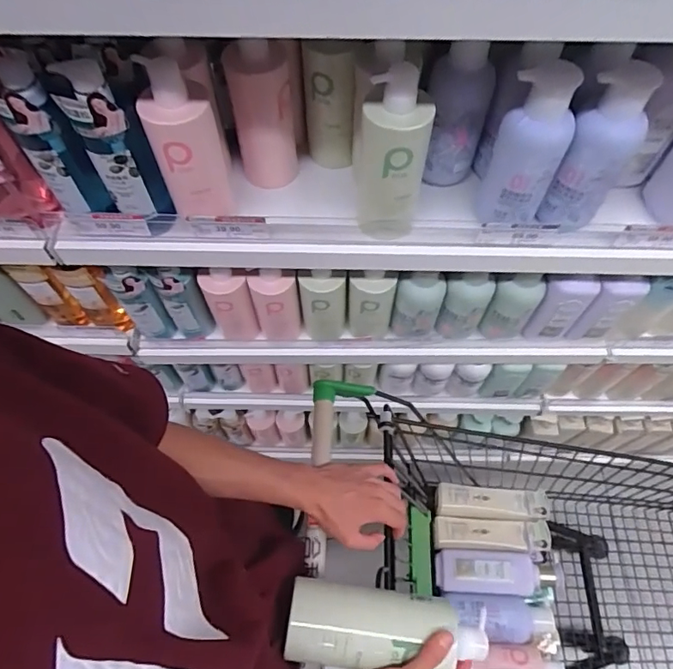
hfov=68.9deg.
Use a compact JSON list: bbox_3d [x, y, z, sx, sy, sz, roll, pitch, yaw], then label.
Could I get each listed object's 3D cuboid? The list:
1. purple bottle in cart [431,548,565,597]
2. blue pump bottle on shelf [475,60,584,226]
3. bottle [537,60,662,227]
[{"bbox_3d":[0.318,0.468,0.962,0.235,0.043,0.077,3,63,2],"label":"purple bottle in cart"},{"bbox_3d":[0.225,-0.212,0.577,0.083,0.175,0.075,13,64,7],"label":"blue pump bottle on shelf"},{"bbox_3d":[0.302,-0.208,0.575,0.075,0.182,0.089,32,68,15],"label":"bottle"}]

